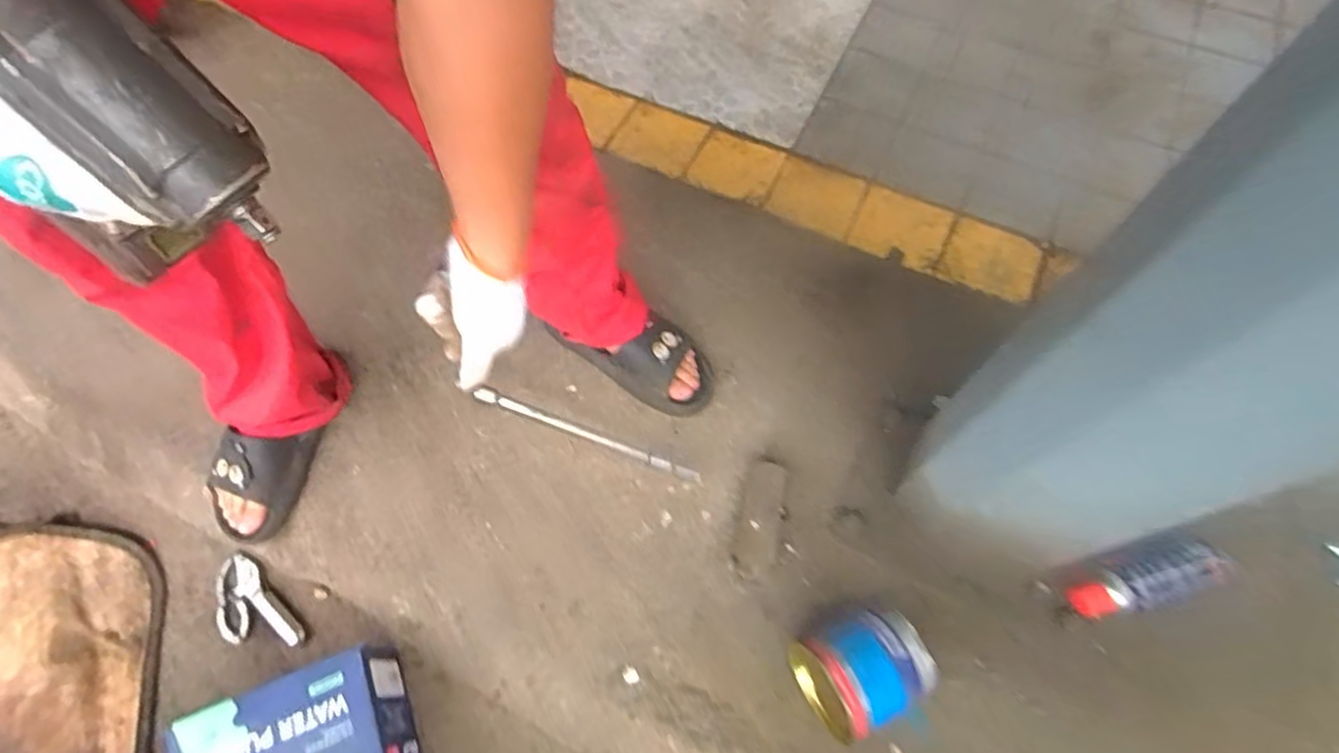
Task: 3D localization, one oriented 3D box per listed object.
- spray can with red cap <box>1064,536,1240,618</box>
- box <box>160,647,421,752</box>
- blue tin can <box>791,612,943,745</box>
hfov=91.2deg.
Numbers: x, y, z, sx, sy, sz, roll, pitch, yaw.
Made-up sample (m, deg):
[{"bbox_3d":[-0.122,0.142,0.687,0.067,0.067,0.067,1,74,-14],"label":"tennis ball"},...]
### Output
[{"bbox_3d":[0.583,0.252,0.807,0.188,0.060,0.070,-14,64,-6],"label":"spray can with red cap"},{"bbox_3d":[-0.422,0.434,0.752,0.218,0.123,0.163,-23,65,-10],"label":"box"},{"bbox_3d":[0.219,0.336,0.746,0.129,0.100,0.117,-25,66,-11],"label":"blue tin can"}]

